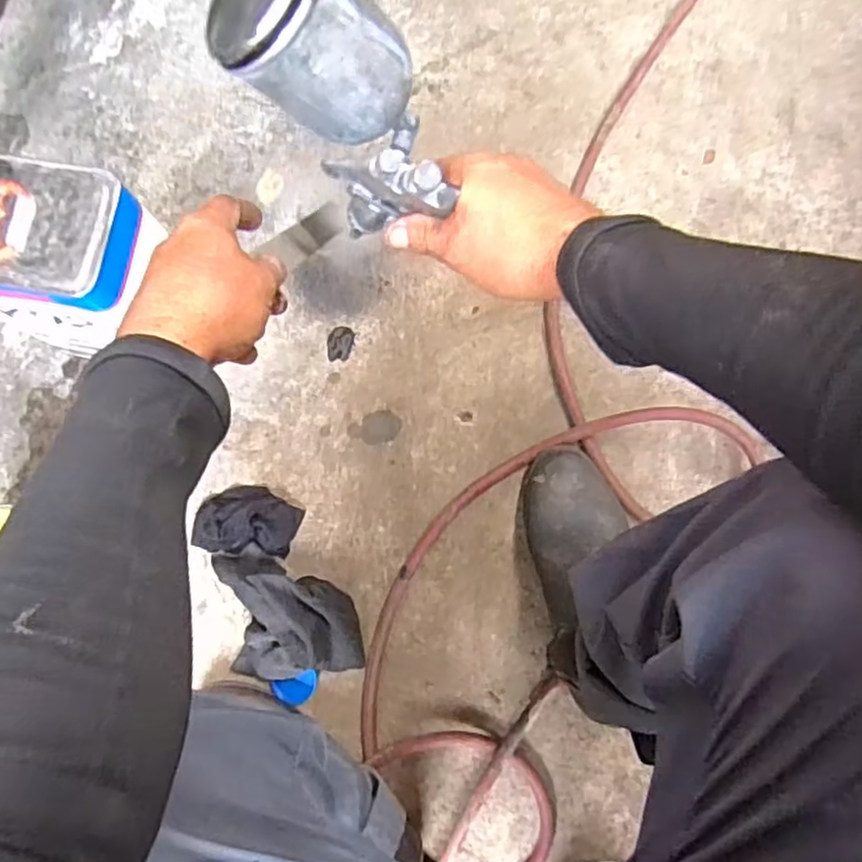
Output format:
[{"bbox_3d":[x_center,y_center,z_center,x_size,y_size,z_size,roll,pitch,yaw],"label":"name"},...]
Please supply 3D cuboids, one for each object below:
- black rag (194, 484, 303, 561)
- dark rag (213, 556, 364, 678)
[{"bbox_3d":[-0.198,0.096,0.724,0.111,0.026,0.072,4,83,4],"label":"black rag"},{"bbox_3d":[-0.152,0.187,0.696,0.149,0.043,0.130,-6,82,4],"label":"dark rag"}]

